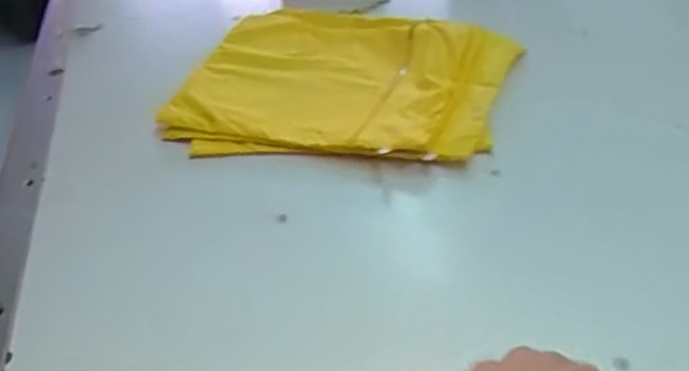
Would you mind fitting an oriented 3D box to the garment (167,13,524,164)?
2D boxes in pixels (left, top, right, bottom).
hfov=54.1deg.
[{"bbox_3d":[0.001,-0.143,0.824,0.365,0.036,0.323,5,40,14],"label":"garment"}]

